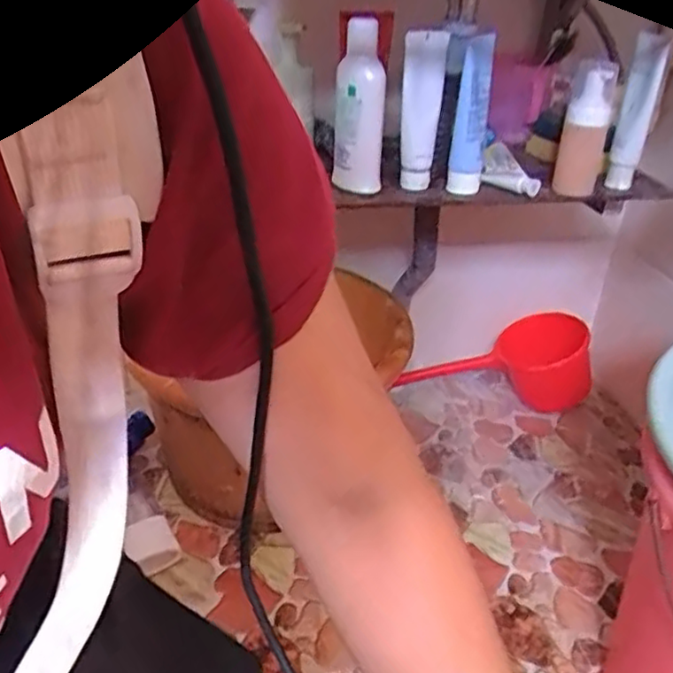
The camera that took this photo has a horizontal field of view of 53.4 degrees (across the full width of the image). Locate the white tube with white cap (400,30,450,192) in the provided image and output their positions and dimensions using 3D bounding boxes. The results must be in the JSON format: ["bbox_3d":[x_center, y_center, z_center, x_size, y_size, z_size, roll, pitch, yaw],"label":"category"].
[{"bbox_3d":[0.092,-0.246,0.740,0.043,0.160,0.027,5,31,4],"label":"white tube with white cap"}]

